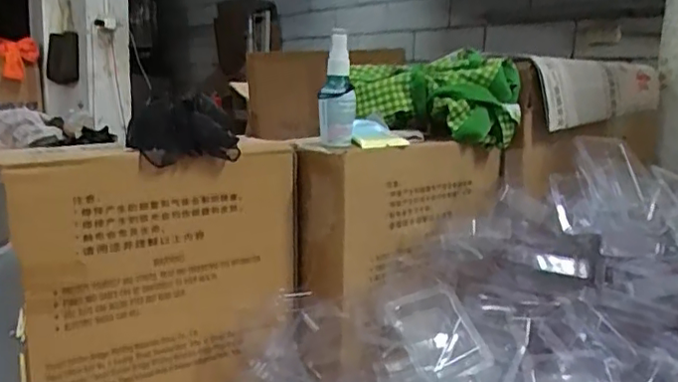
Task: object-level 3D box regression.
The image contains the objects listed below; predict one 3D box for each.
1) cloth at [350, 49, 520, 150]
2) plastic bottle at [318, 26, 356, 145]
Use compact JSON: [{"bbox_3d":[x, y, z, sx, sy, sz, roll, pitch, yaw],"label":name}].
[{"bbox_3d":[0.116,-0.114,0.751,0.199,0.096,0.073,5,11,19],"label":"cloth"},{"bbox_3d":[-0.002,-0.103,0.632,0.037,0.115,0.035,2,10,0],"label":"plastic bottle"}]

